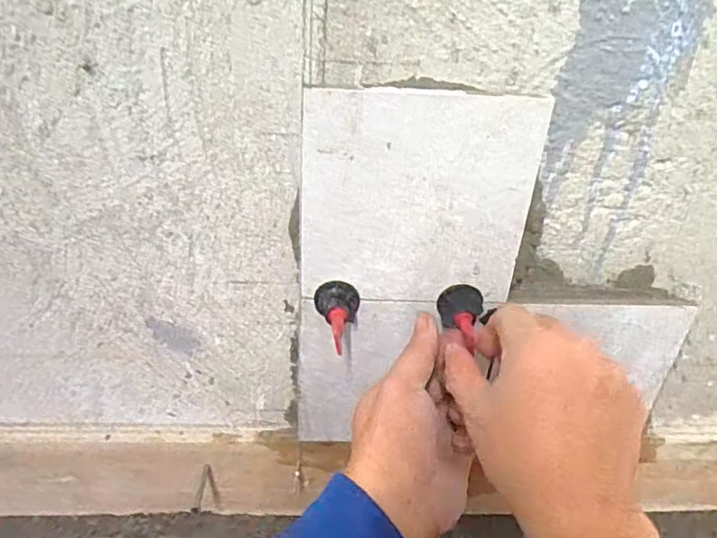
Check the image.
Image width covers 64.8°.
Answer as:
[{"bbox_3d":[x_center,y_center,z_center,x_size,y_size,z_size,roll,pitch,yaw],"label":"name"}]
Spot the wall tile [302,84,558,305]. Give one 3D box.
[{"bbox_3d":[0.038,-0.042,0.364,0.144,0.141,0.006,2,33,-4],"label":"wall tile"}]

